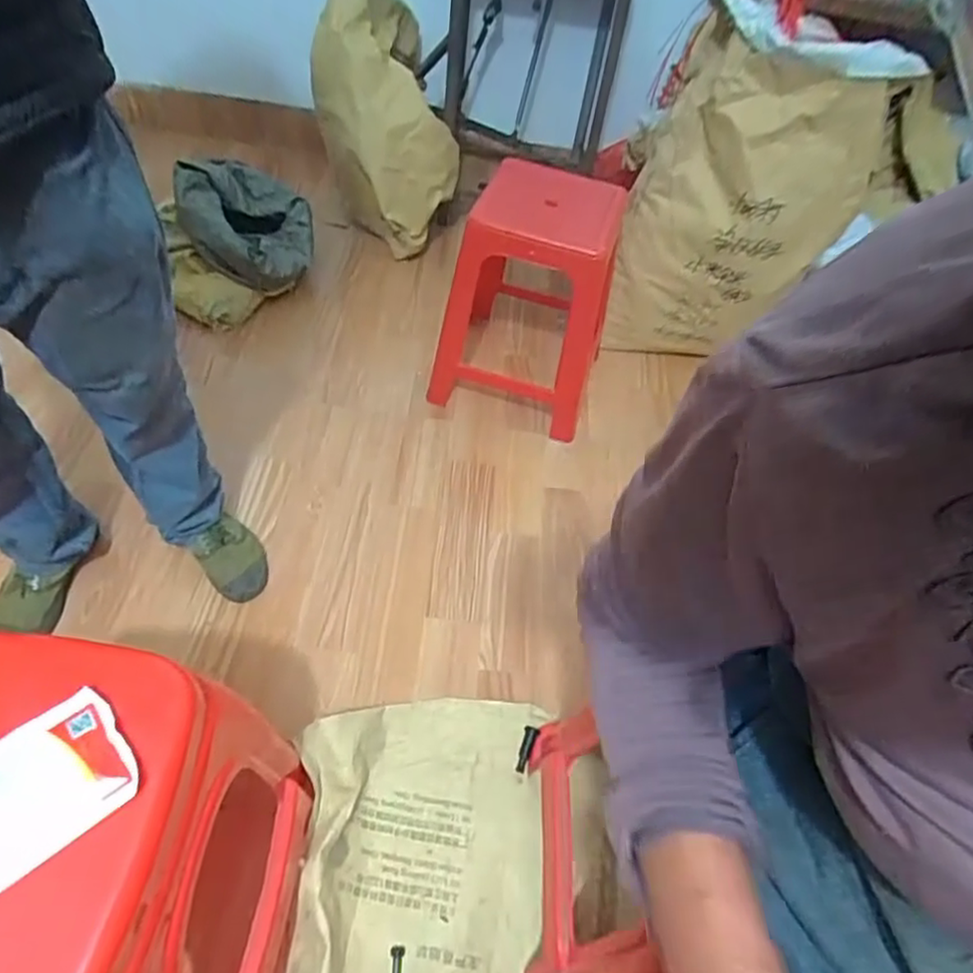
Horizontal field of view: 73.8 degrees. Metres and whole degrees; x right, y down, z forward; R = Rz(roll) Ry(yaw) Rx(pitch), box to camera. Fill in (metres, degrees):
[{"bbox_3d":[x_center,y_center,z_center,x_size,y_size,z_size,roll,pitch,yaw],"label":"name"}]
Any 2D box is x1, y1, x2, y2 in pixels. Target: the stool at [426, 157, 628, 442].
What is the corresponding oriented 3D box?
[{"bbox_3d":[0.102,-0.394,1.355,0.328,0.455,0.327,20,53,6],"label":"stool"}]

